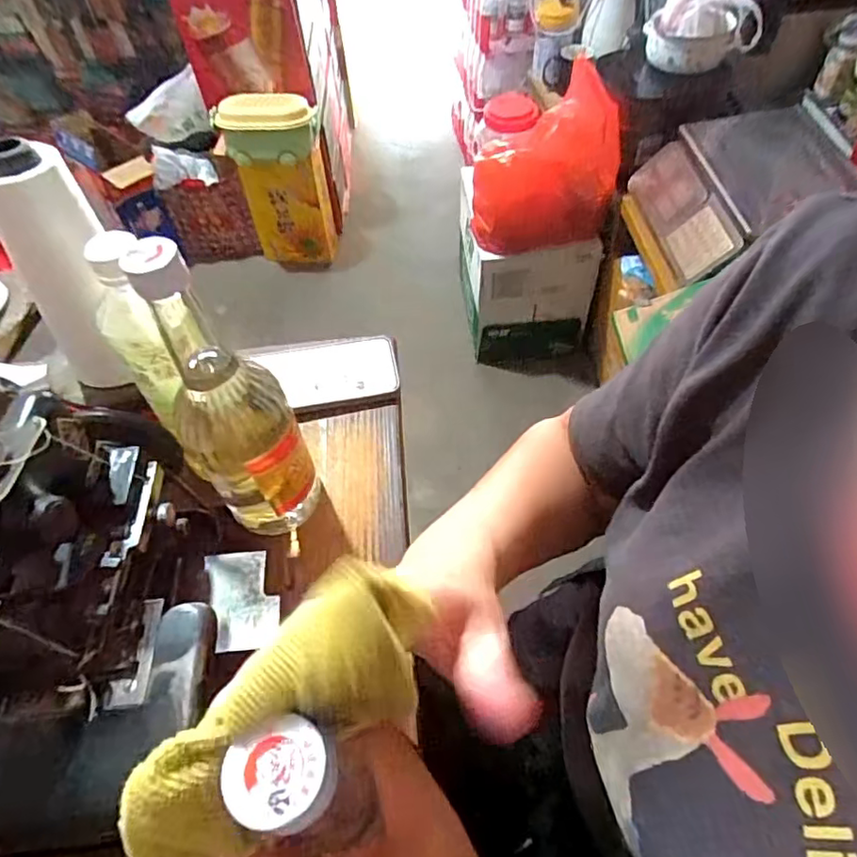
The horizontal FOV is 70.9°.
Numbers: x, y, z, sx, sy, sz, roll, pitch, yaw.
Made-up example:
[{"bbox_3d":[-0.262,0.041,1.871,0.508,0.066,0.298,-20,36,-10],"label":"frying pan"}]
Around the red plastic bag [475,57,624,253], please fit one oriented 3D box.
[{"bbox_3d":[0.228,-0.550,1.268,0.290,0.279,0.172,-15,54,-8],"label":"red plastic bag"}]

